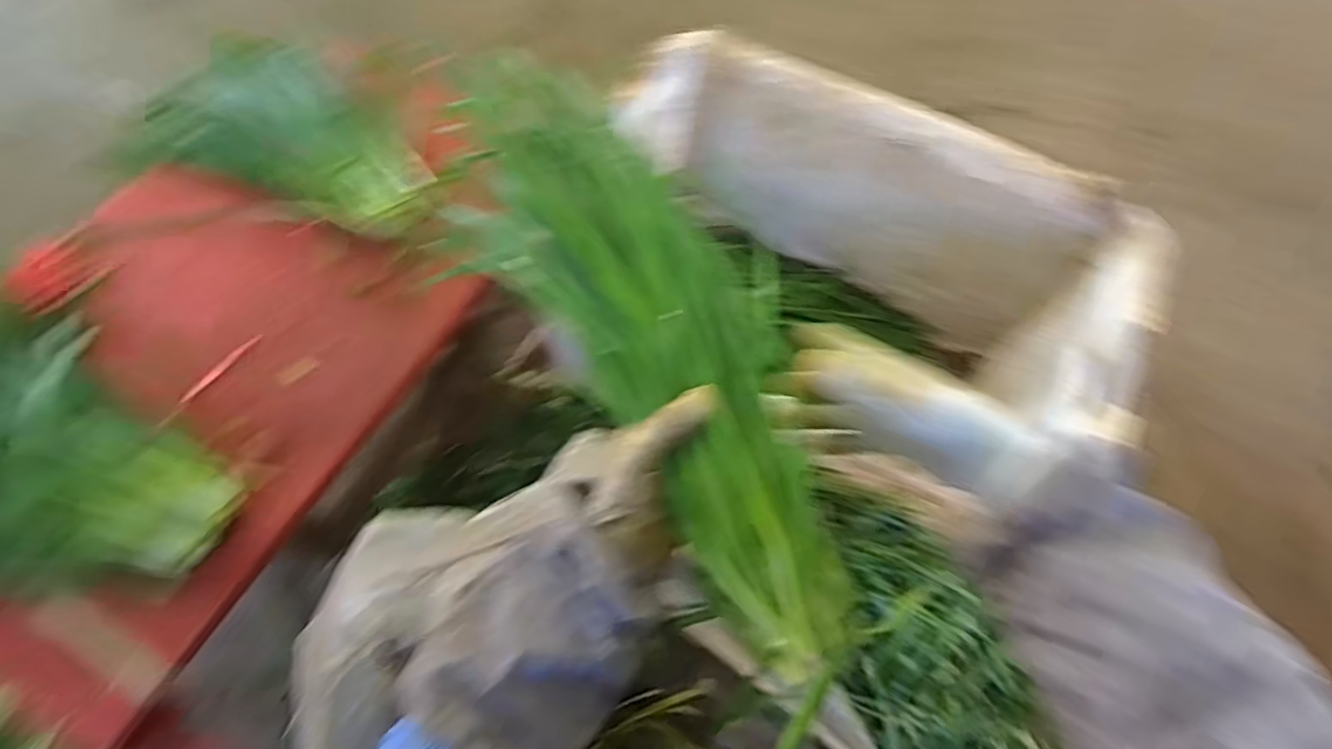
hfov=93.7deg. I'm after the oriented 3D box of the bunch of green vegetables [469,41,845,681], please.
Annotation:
[{"bbox_3d":[-0.017,-0.031,0.411,0.125,0.053,0.459,-25,74,-14],"label":"bunch of green vegetables"}]

